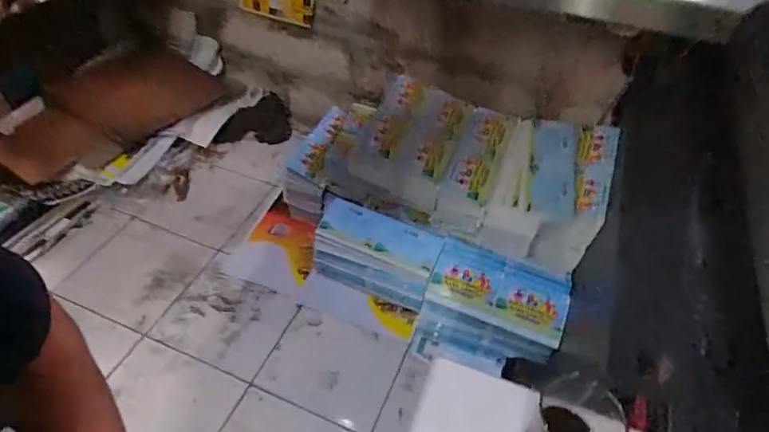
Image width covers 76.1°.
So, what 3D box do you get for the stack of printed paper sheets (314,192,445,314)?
[{"bbox_3d":[-0.029,0.107,1.290,0.341,0.208,0.145,25,49,18],"label":"stack of printed paper sheets"}]

